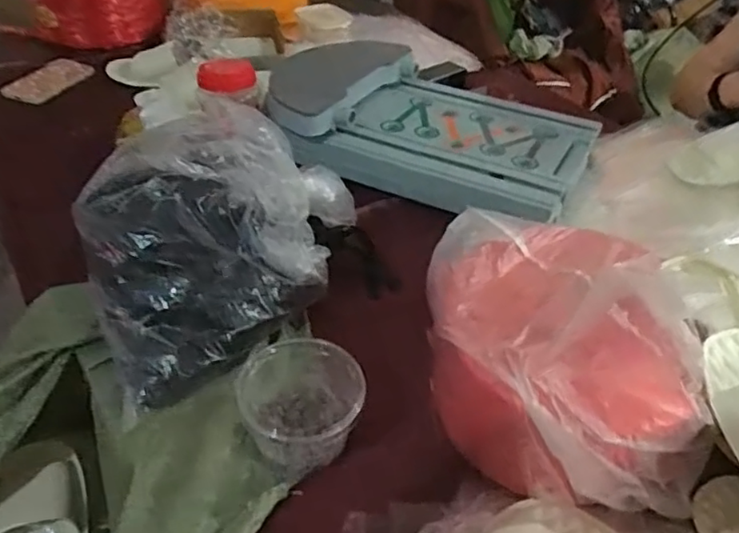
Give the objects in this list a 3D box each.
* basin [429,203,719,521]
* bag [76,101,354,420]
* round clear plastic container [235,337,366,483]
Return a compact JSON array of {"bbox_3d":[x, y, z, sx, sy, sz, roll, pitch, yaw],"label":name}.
[{"bbox_3d":[0.176,0.061,0.595,0.227,0.165,0.281,3,40,-1],"label":"basin"},{"bbox_3d":[-0.147,-0.037,0.679,0.305,0.197,0.189,-20,45,-27],"label":"bag"},{"bbox_3d":[-0.061,0.132,0.576,0.109,0.073,0.104,2,40,-2],"label":"round clear plastic container"}]

